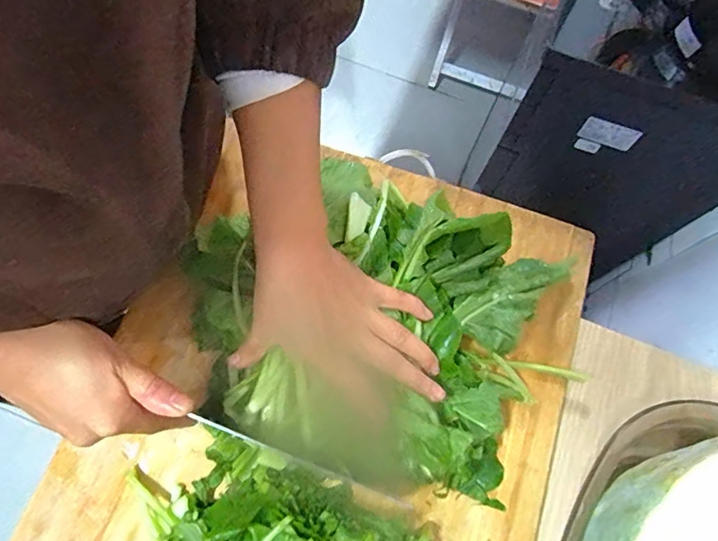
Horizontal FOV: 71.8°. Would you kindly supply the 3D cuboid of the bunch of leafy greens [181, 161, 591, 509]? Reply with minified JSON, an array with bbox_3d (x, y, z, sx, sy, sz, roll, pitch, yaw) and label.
[{"bbox_3d":[0.014,0.037,0.388,0.293,0.059,0.250,37,74,10],"label":"bunch of leafy greens"}]

